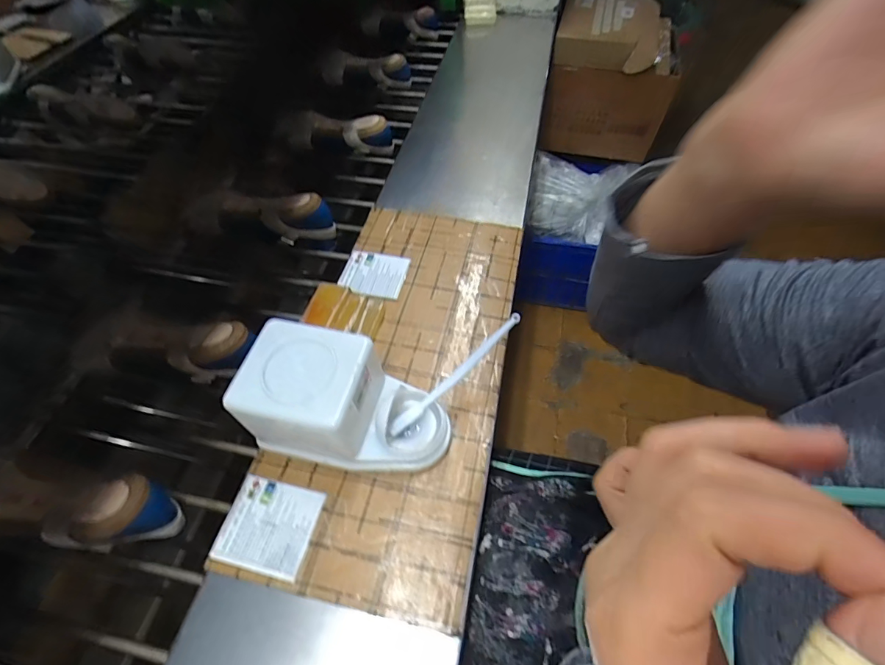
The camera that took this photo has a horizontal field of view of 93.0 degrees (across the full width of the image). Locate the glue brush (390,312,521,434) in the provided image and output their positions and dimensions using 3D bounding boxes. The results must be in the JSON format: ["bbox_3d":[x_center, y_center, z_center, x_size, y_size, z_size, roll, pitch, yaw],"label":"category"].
[{"bbox_3d":[0.015,0.041,0.424,0.169,0.020,0.017,-42,61,-4],"label":"glue brush"}]

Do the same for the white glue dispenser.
[{"bbox_3d":[-0.088,0.070,0.403,0.181,0.106,0.099,10,56,11],"label":"white glue dispenser"}]

